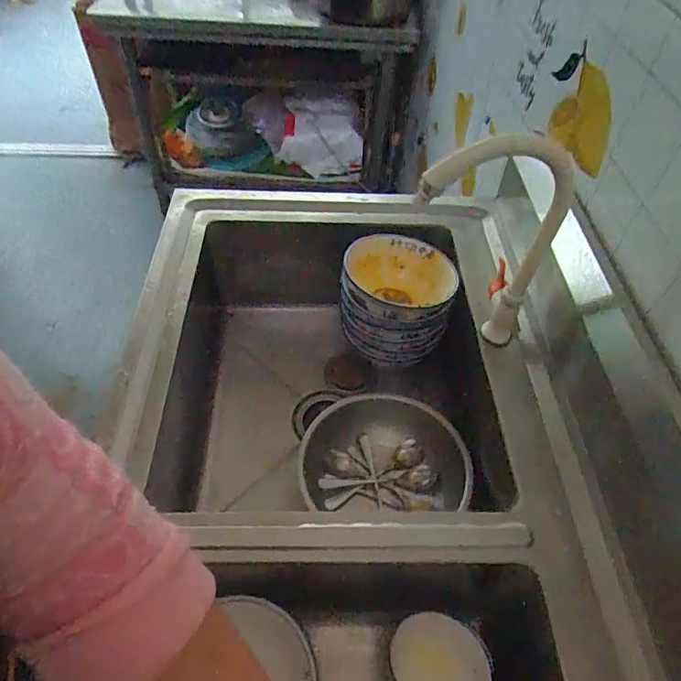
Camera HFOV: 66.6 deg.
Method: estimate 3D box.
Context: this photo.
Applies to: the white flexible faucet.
[{"bbox_3d":[0.174,-0.094,0.607,0.183,0.313,0.061,-23,55,-21],"label":"white flexible faucet"}]

